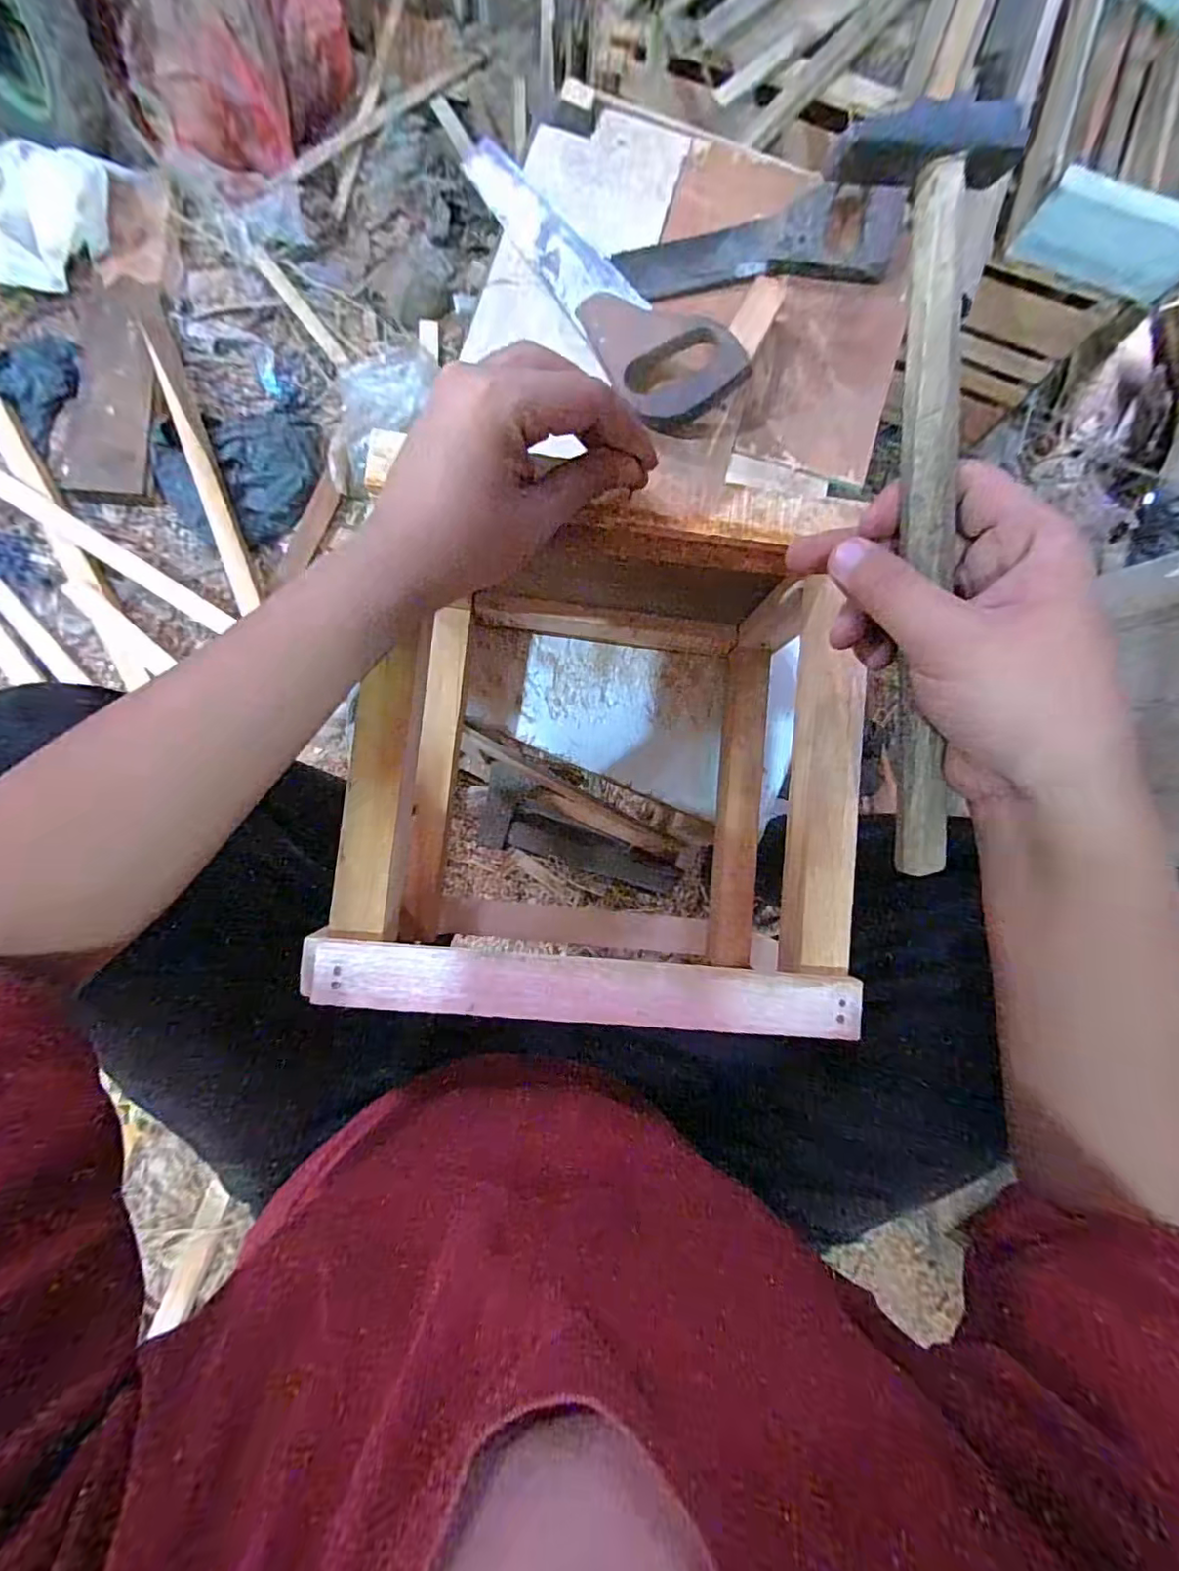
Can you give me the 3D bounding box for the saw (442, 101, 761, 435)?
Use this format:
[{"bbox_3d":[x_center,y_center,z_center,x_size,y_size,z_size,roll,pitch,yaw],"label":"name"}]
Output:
[{"bbox_3d":[0.003,-0.482,0.525,0.096,0.047,0.364,-35,88,-5],"label":"saw"}]

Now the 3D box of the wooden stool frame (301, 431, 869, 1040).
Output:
[{"bbox_3d":[0.009,-0.008,0.385,0.275,0.174,0.278,4,82,-2],"label":"wooden stool frame"}]

